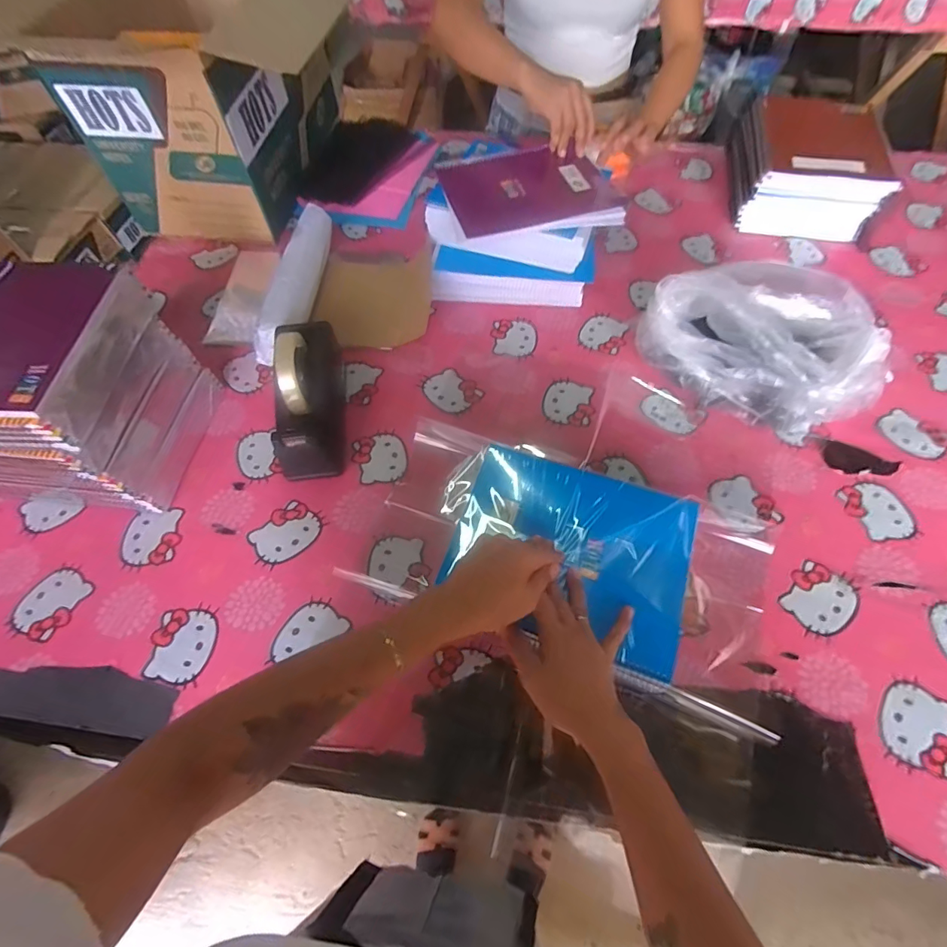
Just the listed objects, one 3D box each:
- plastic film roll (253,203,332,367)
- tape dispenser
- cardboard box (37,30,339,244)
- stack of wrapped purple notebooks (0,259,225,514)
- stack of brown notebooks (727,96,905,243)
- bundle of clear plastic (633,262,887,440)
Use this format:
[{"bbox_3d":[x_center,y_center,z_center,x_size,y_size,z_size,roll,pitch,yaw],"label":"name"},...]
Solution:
[{"bbox_3d":[-0.287,-0.315,0.773,0.063,0.062,0.304,4,61,3],"label":"plastic film roll"},{"bbox_3d":[-0.225,-0.109,0.642,0.084,0.129,0.208,-6,59,-1],"label":"tape dispenser"},{"bbox_3d":[-0.467,-0.670,0.885,0.282,0.285,0.407,6,59,6],"label":"cardboard box"},{"bbox_3d":[-0.494,-0.082,0.573,0.247,0.236,0.222,2,59,4],"label":"stack of wrapped purple notebooks"},{"bbox_3d":[0.602,-0.558,0.883,0.217,0.117,0.247,6,59,6],"label":"stack of brown notebooks"},{"bbox_3d":[0.407,-0.188,0.663,0.298,0.138,0.218,33,66,20],"label":"bundle of clear plastic"}]

